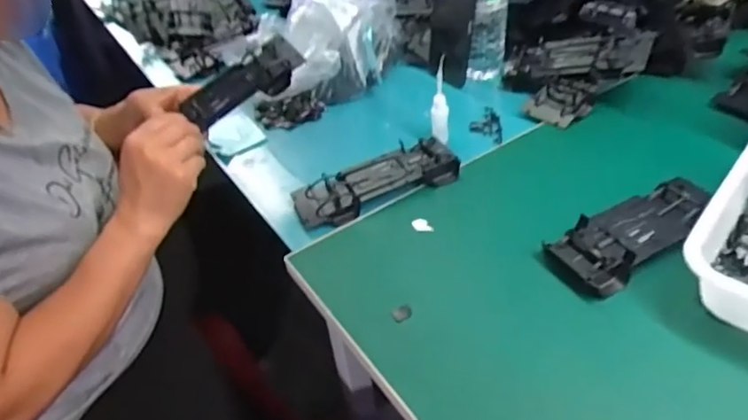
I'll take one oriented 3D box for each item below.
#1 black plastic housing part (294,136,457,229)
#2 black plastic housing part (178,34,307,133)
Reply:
[{"bbox_3d":[0.001,-0.034,0.658,0.193,0.033,0.075,-20,43,-15],"label":"black plastic housing part"},{"bbox_3d":[-0.155,-0.155,0.665,0.145,0.035,0.070,-33,45,-2],"label":"black plastic housing part"}]

